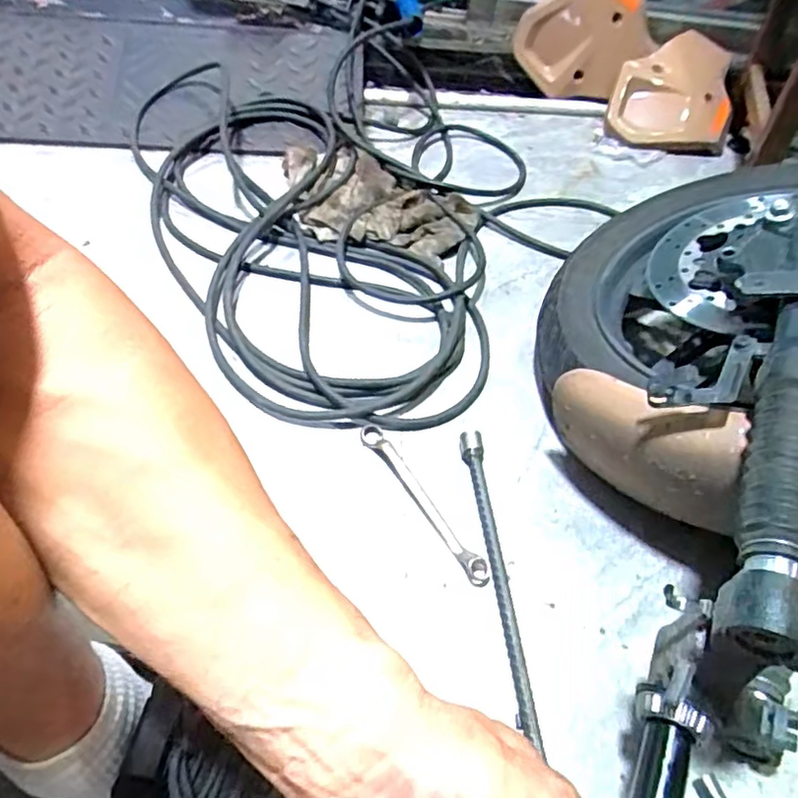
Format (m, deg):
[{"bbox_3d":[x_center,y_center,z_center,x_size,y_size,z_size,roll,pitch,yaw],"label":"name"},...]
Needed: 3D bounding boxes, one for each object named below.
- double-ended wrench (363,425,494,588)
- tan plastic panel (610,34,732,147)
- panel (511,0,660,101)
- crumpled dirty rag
[{"bbox_3d":[0.020,0.091,0.567,0.018,0.013,0.187,-27,60,-23],"label":"double-ended wrench"},{"bbox_3d":[0.463,-0.521,1.046,0.189,0.063,0.232,11,81,0],"label":"tan plastic panel"},{"bbox_3d":[0.313,-0.604,1.040,0.208,0.185,0.050,-33,12,14],"label":"panel"},{"bbox_3d":[-0.049,-0.268,0.836,0.294,0.028,0.166,28,55,15],"label":"crumpled dirty rag"}]

